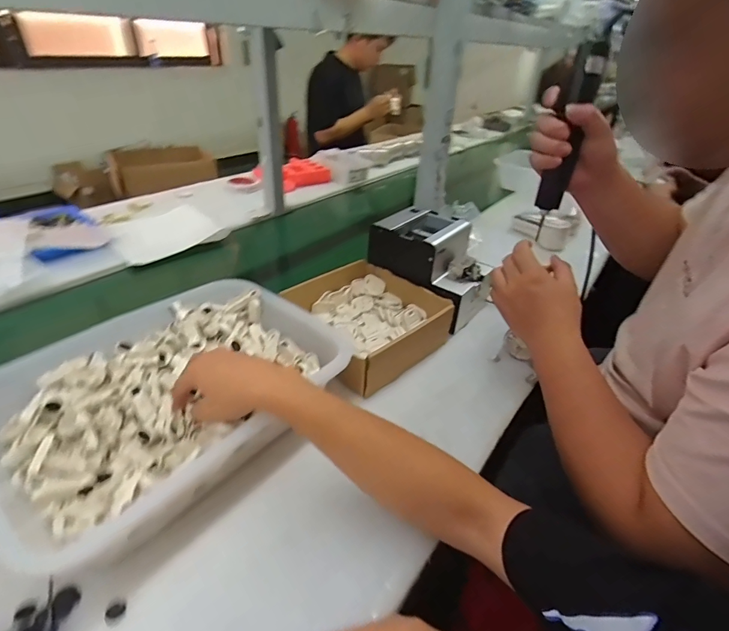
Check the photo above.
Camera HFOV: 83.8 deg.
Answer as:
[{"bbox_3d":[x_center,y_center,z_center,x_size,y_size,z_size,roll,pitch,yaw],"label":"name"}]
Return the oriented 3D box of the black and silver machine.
[{"bbox_3d":[0.117,-0.084,0.691,0.137,0.126,0.179,-27,45,-37],"label":"black and silver machine"}]

